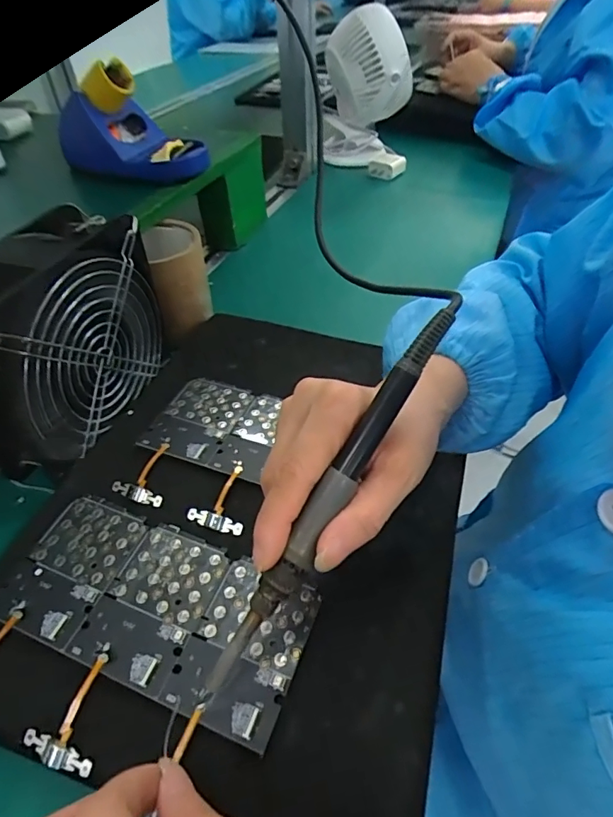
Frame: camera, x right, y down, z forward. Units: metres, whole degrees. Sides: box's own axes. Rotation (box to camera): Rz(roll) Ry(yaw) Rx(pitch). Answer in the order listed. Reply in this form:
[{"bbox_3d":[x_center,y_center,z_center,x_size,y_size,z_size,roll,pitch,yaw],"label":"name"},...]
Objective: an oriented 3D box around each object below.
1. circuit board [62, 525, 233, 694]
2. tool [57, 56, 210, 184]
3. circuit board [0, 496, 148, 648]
[{"bbox_3d":[-0.081,0.101,0.257,0.054,0.004,0.077,16,50,16],"label":"circuit board"},{"bbox_3d":[-0.173,-0.268,0.469,0.125,0.102,0.084,-19,50,-16],"label":"tool"},{"bbox_3d":[-0.132,0.087,0.271,0.055,0.004,0.075,16,50,15],"label":"circuit board"}]

